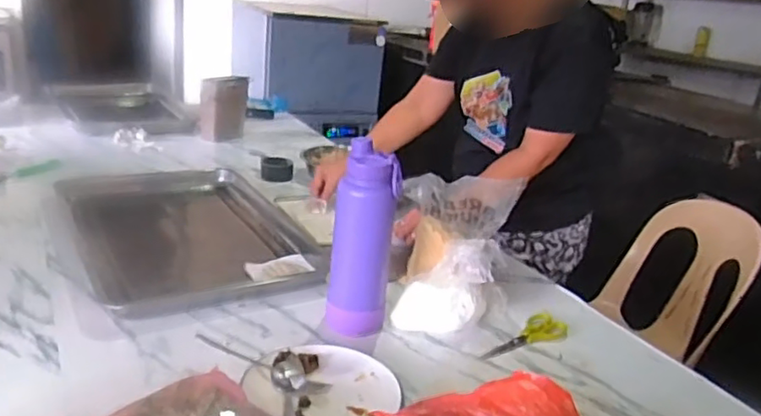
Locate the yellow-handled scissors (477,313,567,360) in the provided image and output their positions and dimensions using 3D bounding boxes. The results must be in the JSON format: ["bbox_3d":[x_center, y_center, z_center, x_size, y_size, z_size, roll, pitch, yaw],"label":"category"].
[{"bbox_3d":[0.224,0.208,1.009,0.181,0.020,0.059,-10,26,-38],"label":"yellow-handled scissors"}]

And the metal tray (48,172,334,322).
[{"bbox_3d":[-0.413,0.028,1.308,0.414,0.034,0.715,-7,23,-31],"label":"metal tray"}]

